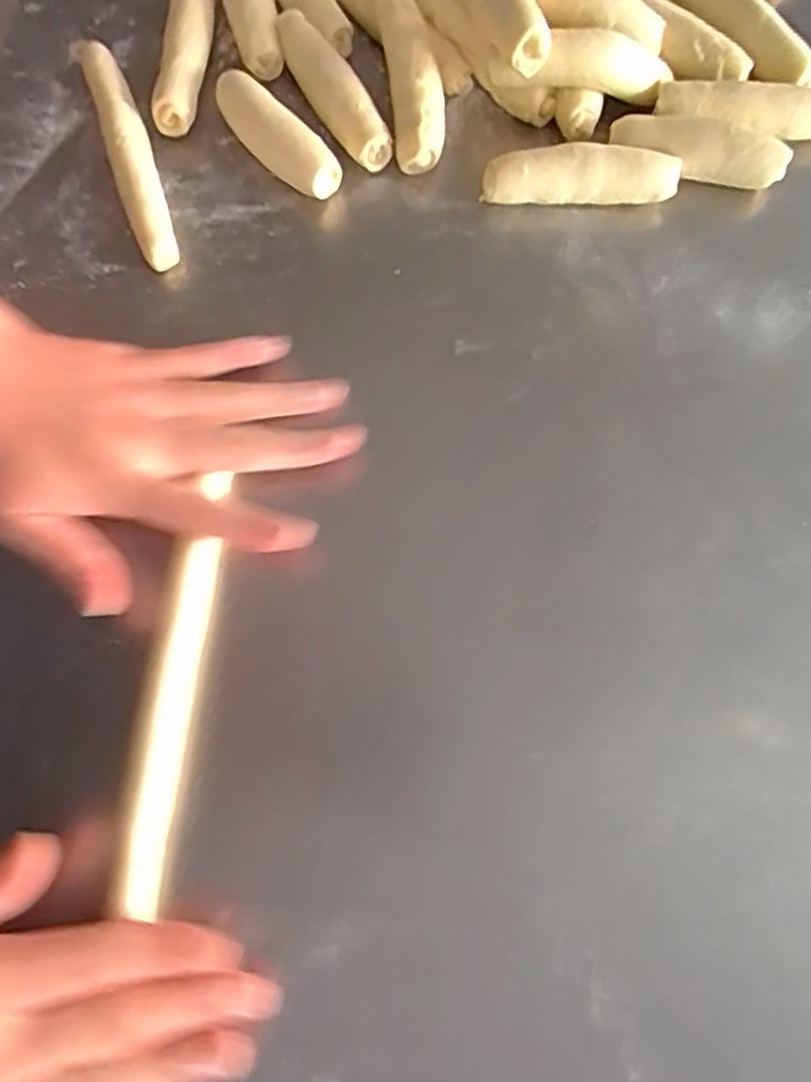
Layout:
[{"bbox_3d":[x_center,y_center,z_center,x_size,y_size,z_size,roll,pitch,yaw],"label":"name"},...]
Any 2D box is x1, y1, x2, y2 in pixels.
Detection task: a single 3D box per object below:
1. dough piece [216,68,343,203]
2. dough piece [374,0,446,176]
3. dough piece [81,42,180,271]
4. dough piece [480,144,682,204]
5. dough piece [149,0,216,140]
[{"bbox_3d":[-0.077,-0.235,0.400,0.026,0.029,0.092,-41,78,-9],"label":"dough piece"},{"bbox_3d":[0.005,-0.268,0.401,0.031,0.025,0.098,-10,91,-2],"label":"dough piece"},{"bbox_3d":[-0.162,-0.230,0.402,0.023,0.025,0.169,-20,76,-5],"label":"dough piece"},{"bbox_3d":[0.100,-0.210,0.397,0.109,0.027,0.025,0,75,1],"label":"dough piece"},{"bbox_3d":[-0.136,-0.305,0.423,0.030,0.026,0.117,0,75,1],"label":"dough piece"}]

